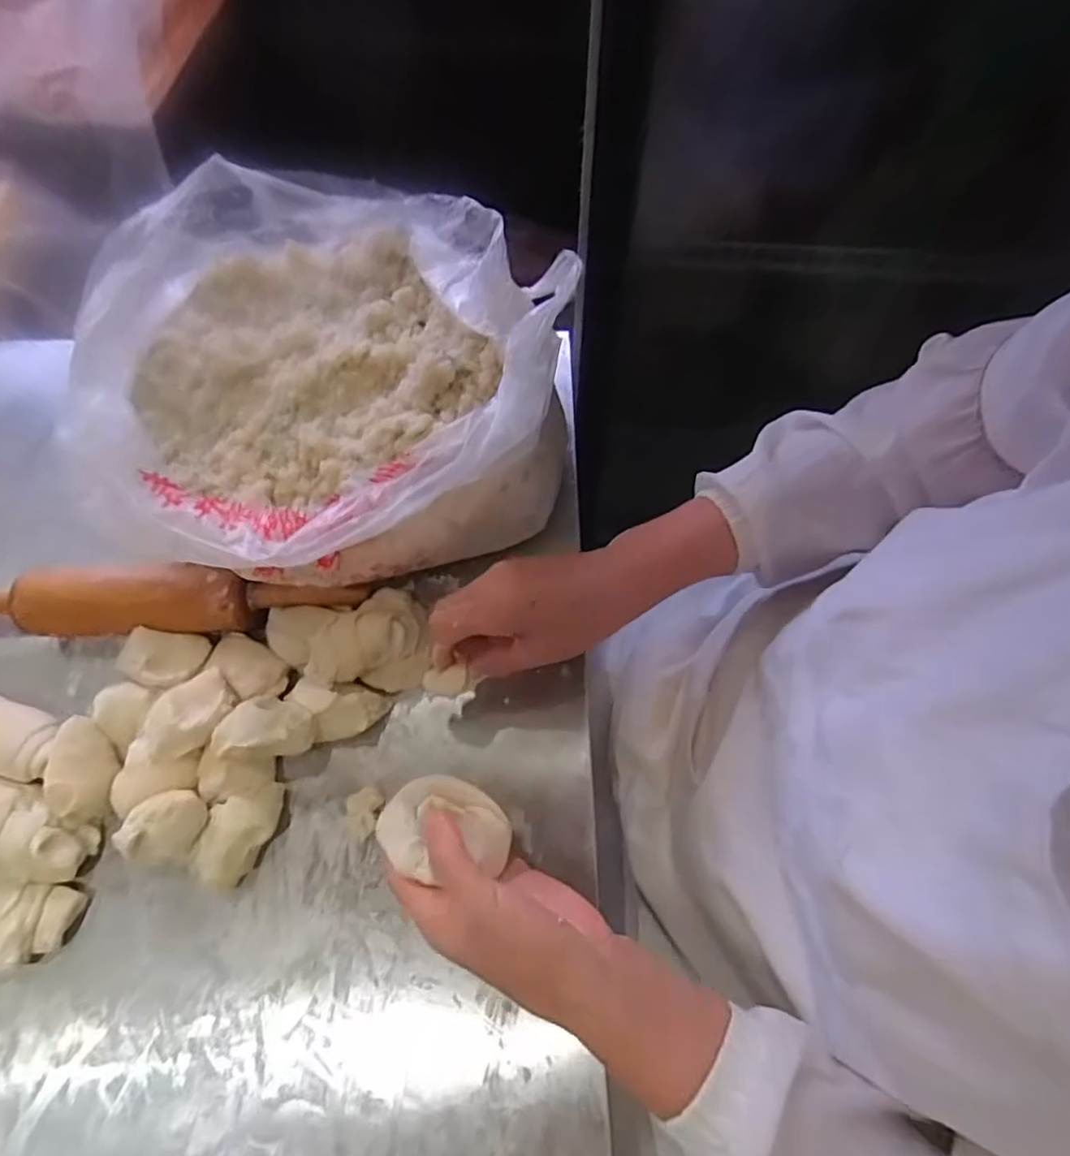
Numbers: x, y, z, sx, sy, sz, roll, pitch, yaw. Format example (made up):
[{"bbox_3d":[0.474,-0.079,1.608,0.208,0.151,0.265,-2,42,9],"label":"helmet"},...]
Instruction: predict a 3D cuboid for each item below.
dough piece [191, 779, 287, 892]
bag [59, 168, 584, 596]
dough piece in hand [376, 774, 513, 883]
[{"bbox_3d":[-0.196,0.170,0.419,0.040,0.036,0.065,17,68,7],"label":"dough piece"},{"bbox_3d":[-0.150,-0.126,0.438,0.312,0.158,0.280,26,70,11],"label":"bag"},{"bbox_3d":[-0.053,0.148,0.372,0.076,0.026,0.055,8,67,3],"label":"dough piece in hand"}]

